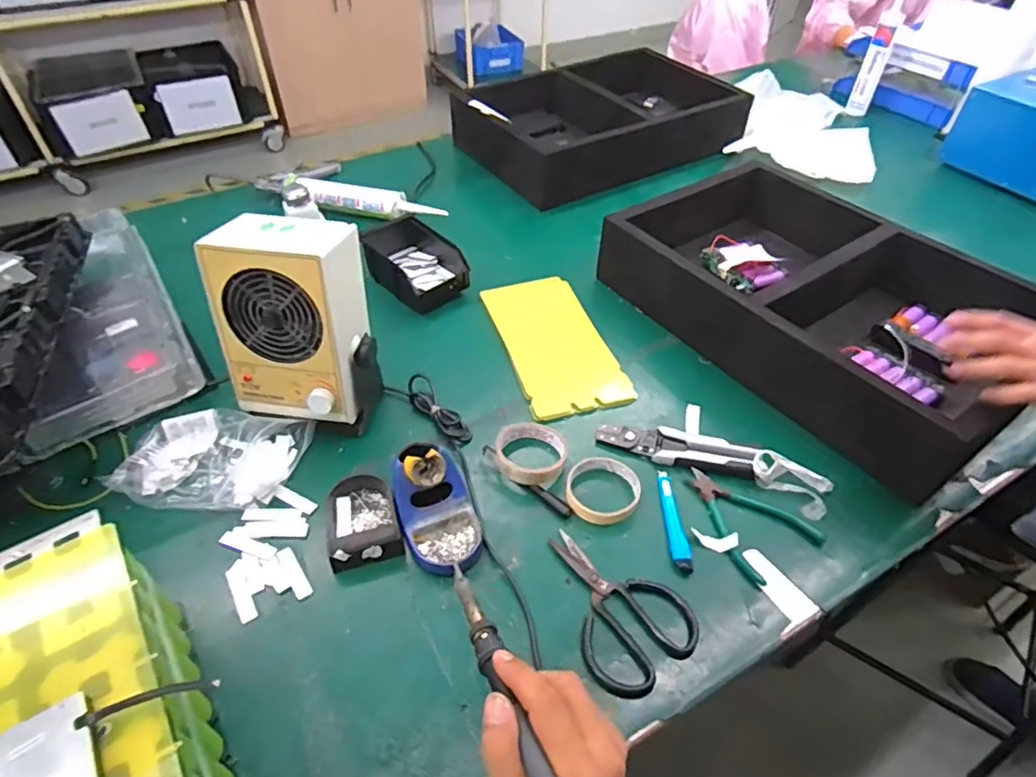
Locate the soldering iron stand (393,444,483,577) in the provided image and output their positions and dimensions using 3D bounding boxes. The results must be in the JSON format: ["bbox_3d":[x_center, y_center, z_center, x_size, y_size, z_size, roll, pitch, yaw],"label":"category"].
[{"bbox_3d":[-0.090,0.120,0.639,0.083,0.083,0.139,-17,48,-17],"label":"soldering iron stand"}]

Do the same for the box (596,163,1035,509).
[{"bbox_3d":[0.435,-0.137,0.864,0.371,0.116,0.538,-26,51,-24],"label":"box"}]

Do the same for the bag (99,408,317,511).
[{"bbox_3d":[-0.361,0.077,0.703,0.208,0.051,0.124,3,45,3],"label":"bag"}]

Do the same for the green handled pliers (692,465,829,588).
[{"bbox_3d":[0.252,0.140,0.665,0.100,0.011,0.141,-22,50,-21],"label":"green handled pliers"}]

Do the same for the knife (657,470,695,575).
[{"bbox_3d":[0.173,0.142,0.661,0.020,0.012,0.131,0,45,0],"label":"knife"}]

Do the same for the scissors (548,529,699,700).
[{"bbox_3d":[0.086,0.209,0.591,0.109,0.017,0.173,-28,52,-26],"label":"scissors"}]

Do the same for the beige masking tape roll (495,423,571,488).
[{"bbox_3d":[0.017,0.074,0.719,0.085,0.019,0.090,0,45,0],"label":"beige masking tape roll"}]

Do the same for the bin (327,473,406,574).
[{"bbox_3d":[-0.173,0.142,0.655,0.078,0.033,0.109,-15,47,-15],"label":"bin"}]

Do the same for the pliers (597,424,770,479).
[{"bbox_3d":[0.194,0.064,0.727,0.188,0.026,0.053,14,47,13],"label":"pliers"}]

